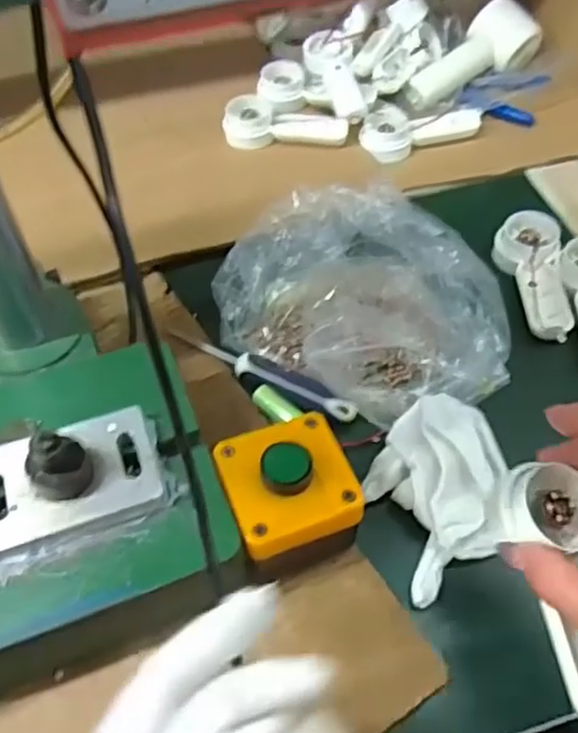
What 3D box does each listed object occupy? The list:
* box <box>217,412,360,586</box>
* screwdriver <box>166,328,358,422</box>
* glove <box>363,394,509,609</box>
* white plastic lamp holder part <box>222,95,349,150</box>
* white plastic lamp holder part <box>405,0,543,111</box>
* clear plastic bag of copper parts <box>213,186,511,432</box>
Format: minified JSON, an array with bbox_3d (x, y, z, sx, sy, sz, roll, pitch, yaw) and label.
[{"bbox_3d":[0.001,0.074,0.391,0.069,0.058,0.078,-18,54,-12],"label":"box"},{"bbox_3d":[-0.019,0.001,0.472,0.144,0.021,0.023,24,57,19],"label":"screwdriver"},{"bbox_3d":[0.091,0.071,0.404,0.079,0.030,0.098,-20,55,-13],"label":"glove"},{"bbox_3d":[-0.003,-0.220,0.616,0.108,0.022,0.044,-4,53,-1],"label":"white plastic lamp holder part"},{"bbox_3d":[0.177,-0.304,0.664,0.147,0.045,0.055,-33,58,-21],"label":"white plastic lamp holder part"},{"bbox_3d":[0.054,-0.049,0.488,0.206,0.050,0.170,18,56,15],"label":"clear plastic bag of copper parts"}]

